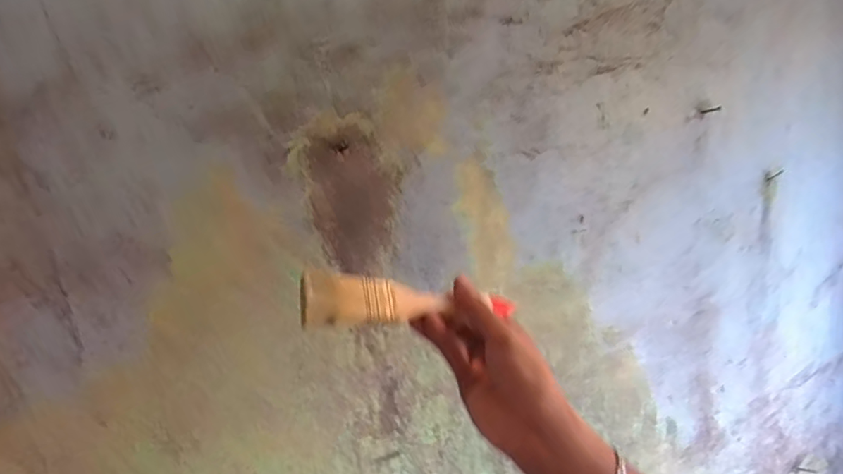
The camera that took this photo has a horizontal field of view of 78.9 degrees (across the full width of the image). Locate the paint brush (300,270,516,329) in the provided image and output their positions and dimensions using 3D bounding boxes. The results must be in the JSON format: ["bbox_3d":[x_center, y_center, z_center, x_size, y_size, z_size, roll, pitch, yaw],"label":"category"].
[{"bbox_3d":[-0.007,0.048,0.386,0.167,0.034,0.027,5,7,-26],"label":"paint brush"}]

